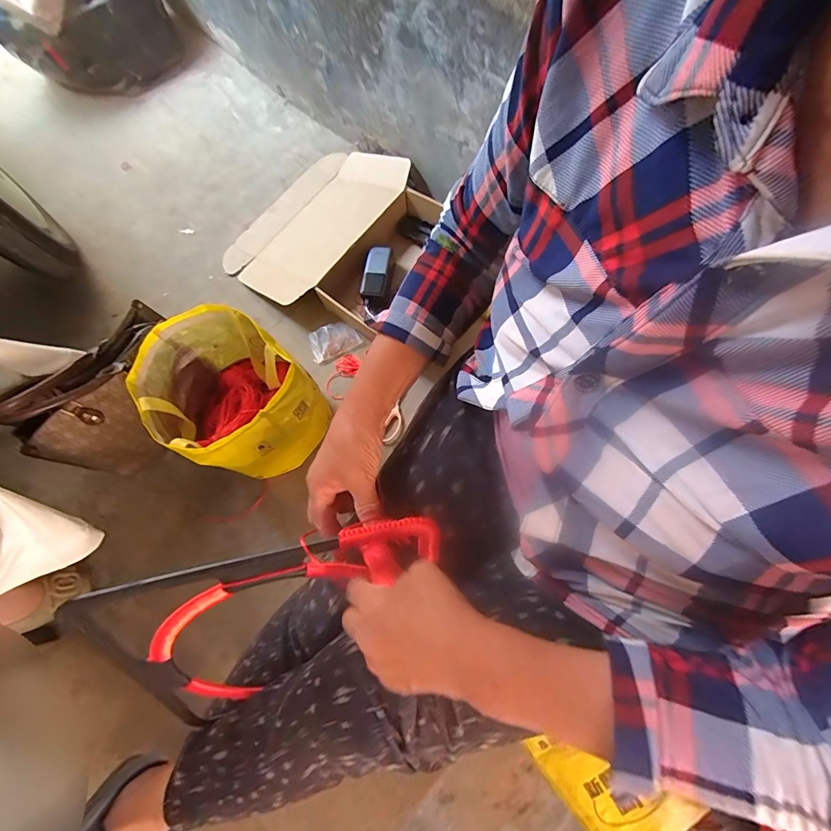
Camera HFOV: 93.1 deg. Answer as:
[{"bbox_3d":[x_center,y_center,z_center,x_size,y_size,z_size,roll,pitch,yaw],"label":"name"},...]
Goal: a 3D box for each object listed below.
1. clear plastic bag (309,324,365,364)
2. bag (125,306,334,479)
[{"bbox_3d":[-0.182,-0.171,0.881,0.108,0.018,0.074,-20,70,-3],"label":"clear plastic bag"},{"bbox_3d":[-0.311,-0.023,0.705,0.236,0.237,0.221,34,77,15],"label":"bag"}]

